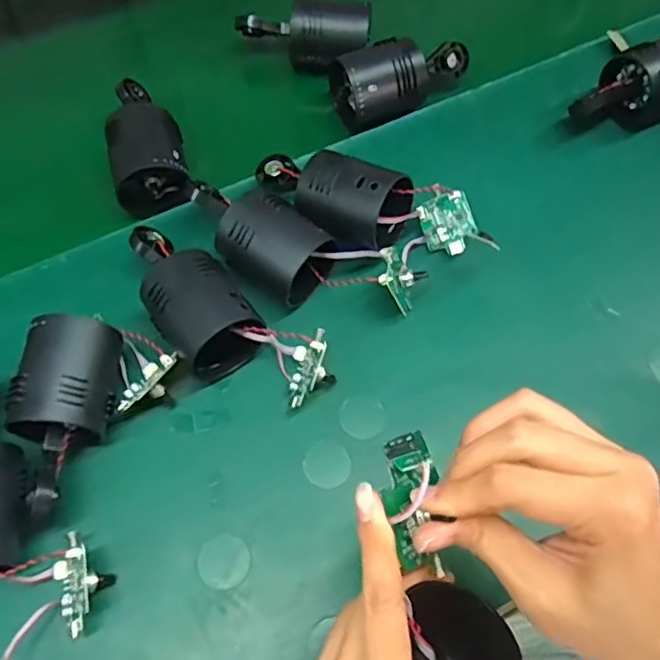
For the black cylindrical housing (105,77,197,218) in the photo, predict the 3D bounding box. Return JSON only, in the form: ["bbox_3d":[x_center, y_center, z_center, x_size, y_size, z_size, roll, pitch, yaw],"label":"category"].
[{"bbox_3d":[-0.143,-0.146,0.471,0.053,0.045,0.114,-16,63,-9],"label":"black cylindrical housing"}]

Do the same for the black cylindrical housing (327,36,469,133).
[{"bbox_3d":[0.063,-0.208,0.509,0.114,0.055,0.057,-21,64,-11],"label":"black cylindrical housing"}]

